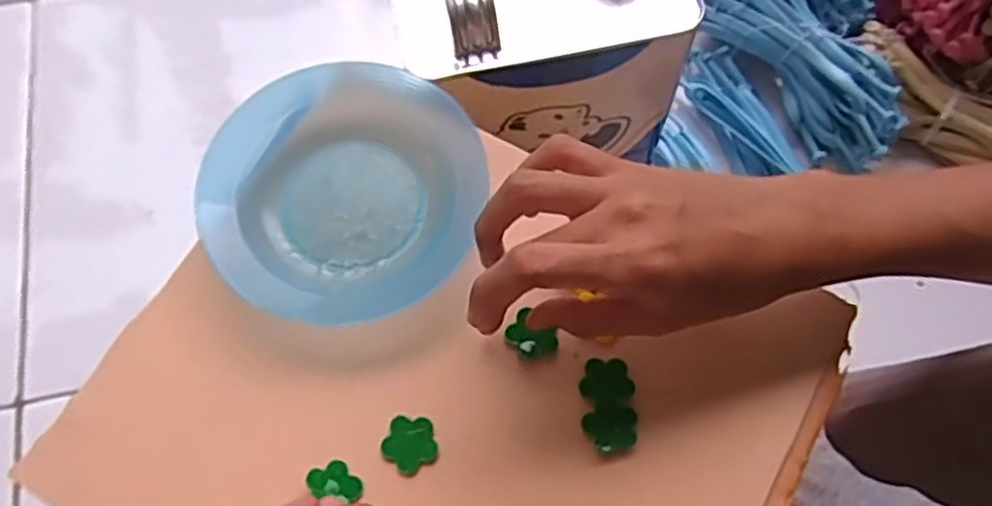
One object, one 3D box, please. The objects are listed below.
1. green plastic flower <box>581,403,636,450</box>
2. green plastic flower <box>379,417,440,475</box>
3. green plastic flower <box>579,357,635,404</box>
[{"bbox_3d":[0.048,0.073,0.322,0.023,0.004,0.019,5,68,3],"label":"green plastic flower"},{"bbox_3d":[-0.036,0.081,0.323,0.023,0.004,0.023,0,68,1],"label":"green plastic flower"},{"bbox_3d":[0.048,0.055,0.329,0.023,0.004,0.020,-1,68,1],"label":"green plastic flower"}]

